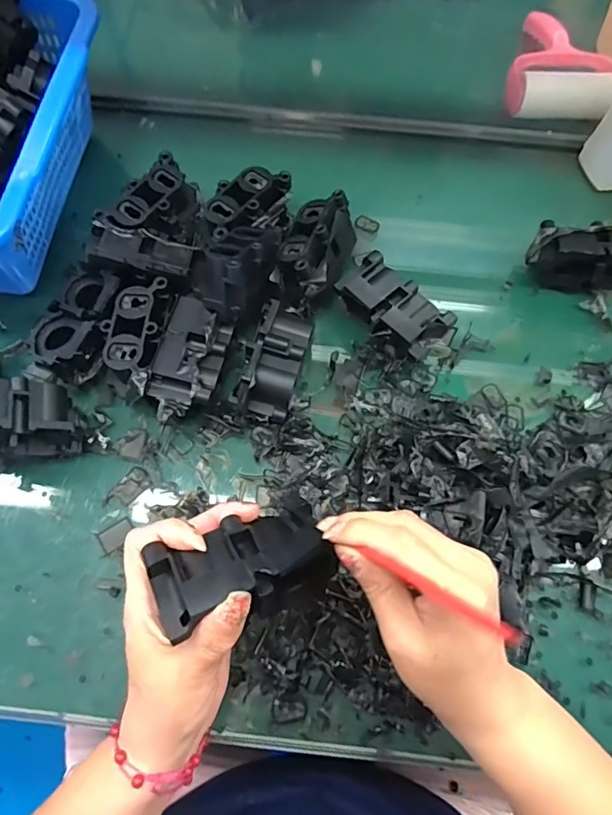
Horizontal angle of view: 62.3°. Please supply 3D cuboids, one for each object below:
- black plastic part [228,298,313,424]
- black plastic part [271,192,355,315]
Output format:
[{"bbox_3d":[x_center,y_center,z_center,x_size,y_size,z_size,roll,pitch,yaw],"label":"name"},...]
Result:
[{"bbox_3d":[-0.026,-0.040,0.427,0.049,0.056,0.098,18,69,6],"label":"black plastic part"},{"bbox_3d":[0.009,-0.139,0.463,0.058,0.050,0.114,18,69,6],"label":"black plastic part"}]

